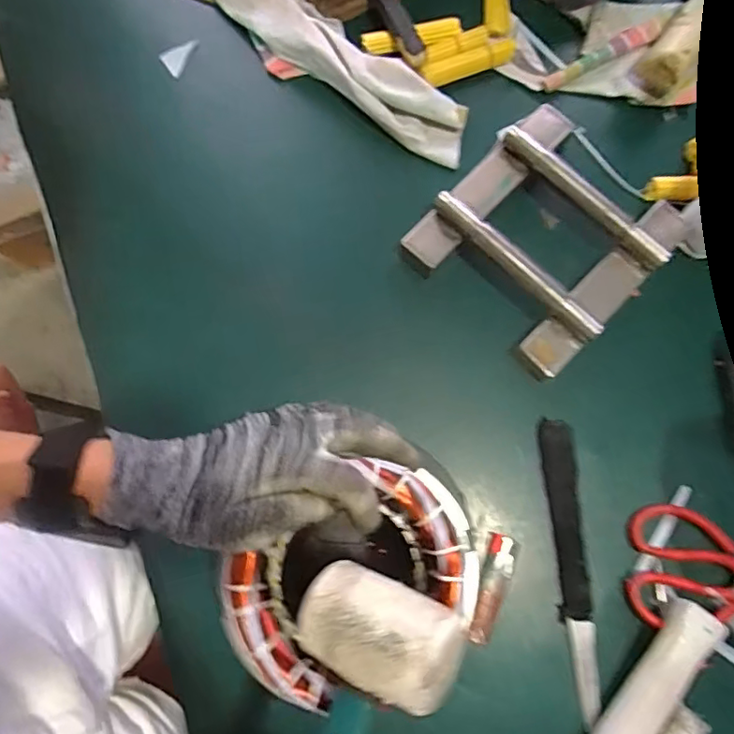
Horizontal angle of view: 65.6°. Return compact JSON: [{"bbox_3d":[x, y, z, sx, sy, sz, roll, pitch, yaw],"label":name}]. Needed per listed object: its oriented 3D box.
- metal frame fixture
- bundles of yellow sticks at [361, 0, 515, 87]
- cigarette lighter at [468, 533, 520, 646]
[{"bbox_3d":[0.160,-0.119,0.515,0.194,0.046,0.182,-44,82,-9],"label":"metal frame fixture"},{"bbox_3d":[0.093,-0.336,0.575,0.174,0.026,0.100,-37,81,-8],"label":"bundles of yellow sticks"},{"bbox_3d":[0.101,0.179,0.462,0.025,0.013,0.084,22,79,4],"label":"cigarette lighter"}]

